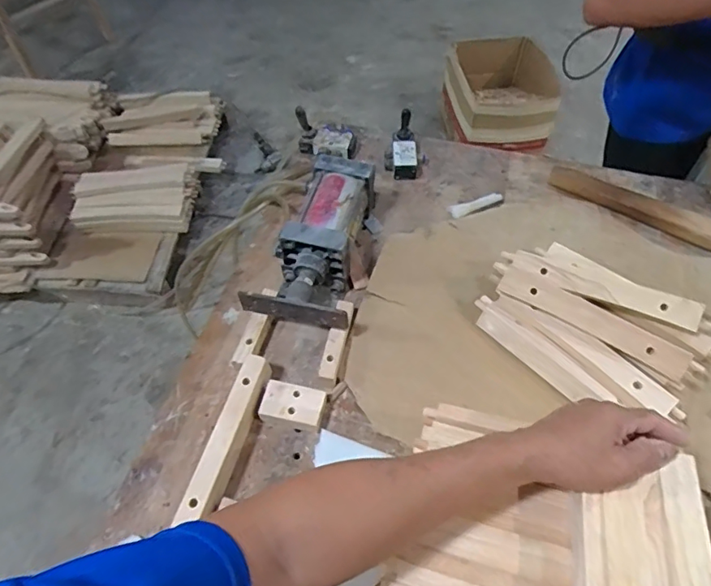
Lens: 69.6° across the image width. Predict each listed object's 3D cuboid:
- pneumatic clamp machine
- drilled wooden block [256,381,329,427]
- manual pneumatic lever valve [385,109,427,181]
[{"bbox_3d":[-0.053,-0.080,0.772,0.145,0.093,0.272,11,56,9],"label":"pneumatic clamp machine"},{"bbox_3d":[-0.078,0.144,0.655,0.078,0.031,0.046,11,56,8],"label":"drilled wooden block"},{"bbox_3d":[0.091,-0.267,0.917,0.076,0.079,0.099,5,55,4],"label":"manual pneumatic lever valve"}]

